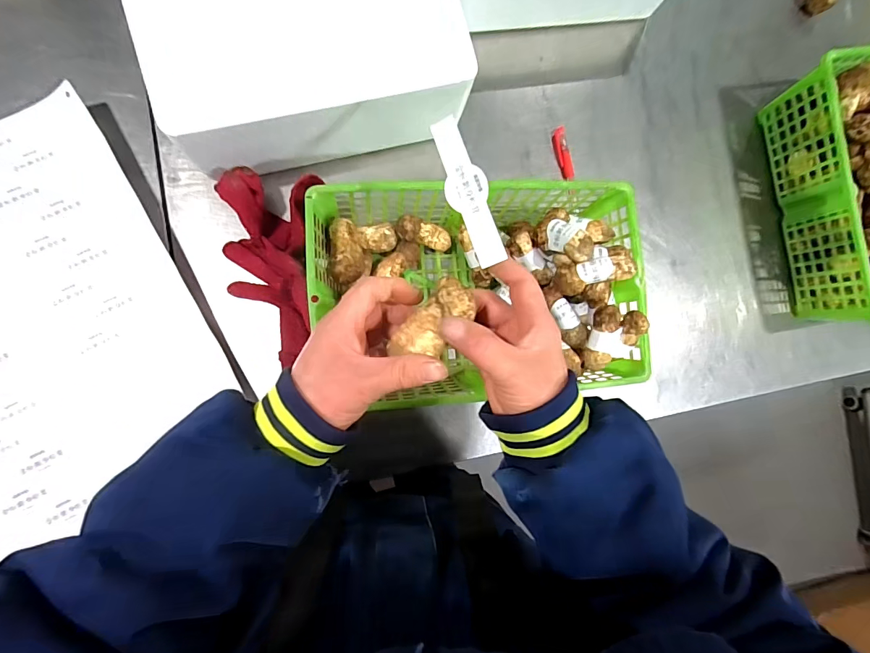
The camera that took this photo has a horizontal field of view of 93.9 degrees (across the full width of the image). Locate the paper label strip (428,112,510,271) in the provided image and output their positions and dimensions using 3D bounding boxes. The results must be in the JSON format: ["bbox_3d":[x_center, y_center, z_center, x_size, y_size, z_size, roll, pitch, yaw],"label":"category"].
[{"bbox_3d":[0.024,-0.104,0.308,0.030,0.004,0.120,-18,79,17],"label":"paper label strip"}]

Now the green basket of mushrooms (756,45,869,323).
[{"bbox_3d":[0.584,-0.177,0.544,0.195,0.125,0.334,-10,91,-9],"label":"green basket of mushrooms"}]

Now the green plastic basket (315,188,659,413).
[{"bbox_3d":[0.045,-0.038,0.456,0.340,0.107,0.217,-4,90,-9],"label":"green plastic basket"}]

